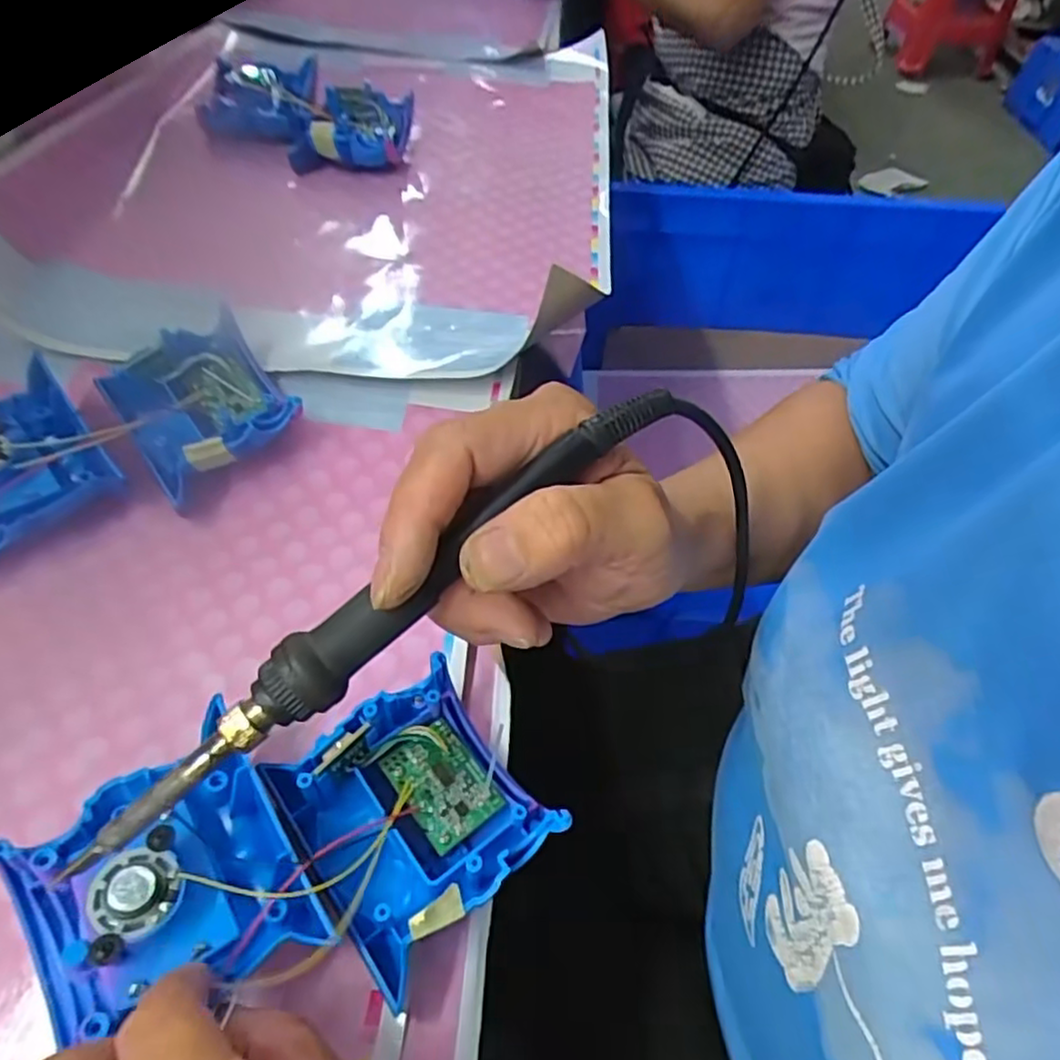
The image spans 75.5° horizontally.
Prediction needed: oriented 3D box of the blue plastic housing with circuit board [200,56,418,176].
[{"bbox_3d":[-0.177,-0.341,0.560,0.156,0.044,0.112,14,52,6],"label":"blue plastic housing with circuit board"}]

